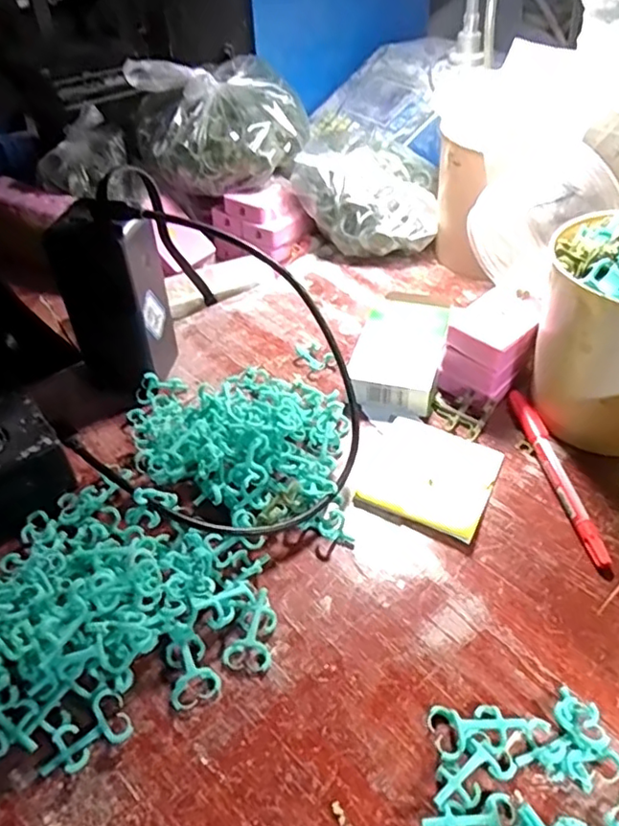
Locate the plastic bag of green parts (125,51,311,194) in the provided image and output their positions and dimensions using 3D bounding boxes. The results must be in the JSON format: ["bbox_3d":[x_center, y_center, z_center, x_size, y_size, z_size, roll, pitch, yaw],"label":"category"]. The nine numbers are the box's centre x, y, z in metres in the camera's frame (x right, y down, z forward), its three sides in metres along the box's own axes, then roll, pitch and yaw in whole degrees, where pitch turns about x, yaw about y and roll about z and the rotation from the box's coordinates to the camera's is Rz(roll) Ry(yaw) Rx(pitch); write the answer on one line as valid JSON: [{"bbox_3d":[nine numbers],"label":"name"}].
[{"bbox_3d":[-0.086,-0.274,0.571,0.163,0.098,0.101,-4,44,-1],"label":"plastic bag of green parts"}]

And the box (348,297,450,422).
[{"bbox_3d":[0.069,-0.046,0.452,0.061,0.030,0.114,11,46,13],"label":"box"}]

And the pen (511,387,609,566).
[{"bbox_3d":[0.154,0.035,0.381,0.013,0.012,0.142,-5,44,-3],"label":"pen"}]

